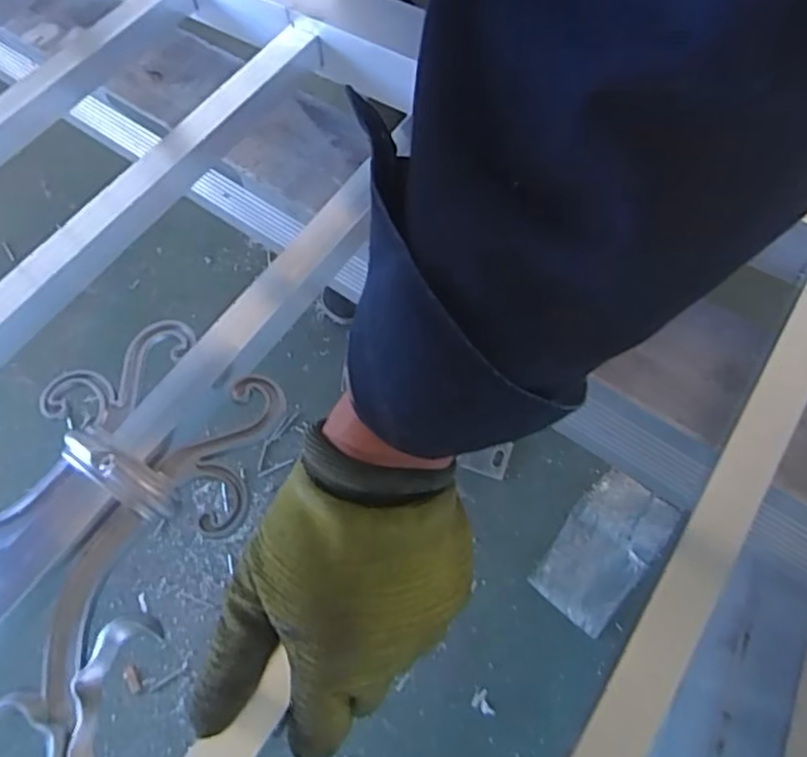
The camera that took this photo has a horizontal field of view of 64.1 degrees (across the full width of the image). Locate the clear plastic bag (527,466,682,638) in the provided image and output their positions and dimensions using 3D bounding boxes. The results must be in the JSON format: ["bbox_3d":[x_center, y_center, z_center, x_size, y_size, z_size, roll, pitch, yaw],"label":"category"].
[{"bbox_3d":[0.238,0.200,0.767,0.101,0.028,0.177,37,81,23],"label":"clear plastic bag"}]

